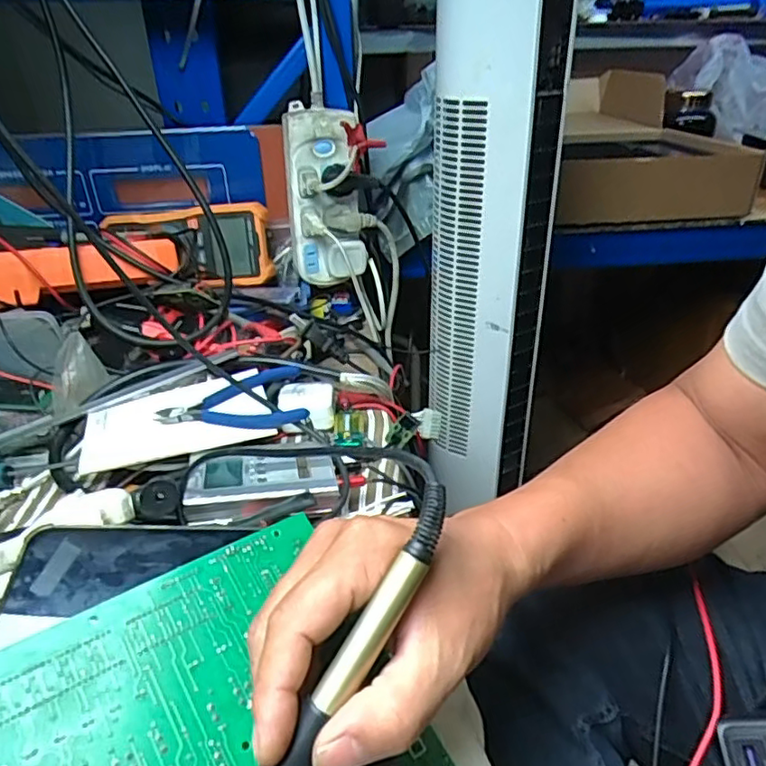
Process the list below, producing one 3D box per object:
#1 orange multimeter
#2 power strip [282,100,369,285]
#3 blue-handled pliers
[{"bbox_3d":[-0.208,-0.144,0.661,0.173,0.077,0.050,-2,29,-2],"label":"orange multimeter"},{"bbox_3d":[-0.060,-0.192,0.662,0.081,0.177,0.052,-4,30,-7],"label":"power strip"},{"bbox_3d":[-0.122,0.013,0.499,0.115,0.011,0.081,-6,30,-10],"label":"blue-handled pliers"}]

